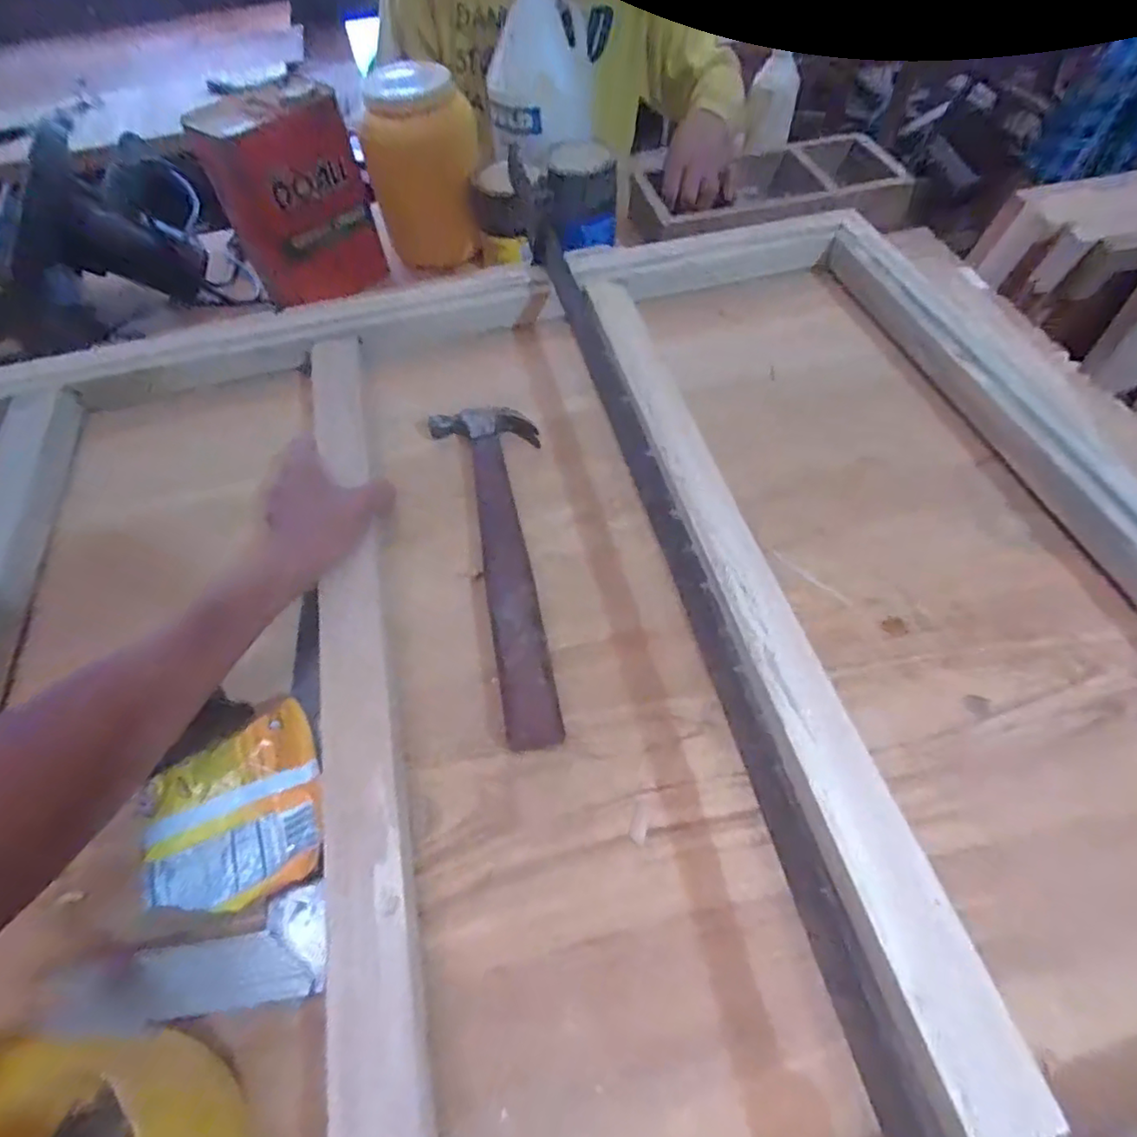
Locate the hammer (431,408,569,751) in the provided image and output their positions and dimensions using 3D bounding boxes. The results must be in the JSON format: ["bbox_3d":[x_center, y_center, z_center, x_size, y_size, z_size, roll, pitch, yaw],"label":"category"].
[{"bbox_3d":[-0.055,-0.016,0.499,0.086,0.025,0.329,-9,58,-3],"label":"hammer"}]

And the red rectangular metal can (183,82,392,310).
[{"bbox_3d":[-0.361,-0.492,0.817,0.092,0.220,0.182,37,66,22],"label":"red rectangular metal can"}]

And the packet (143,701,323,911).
[{"bbox_3d":[-0.210,0.155,0.387,0.106,0.020,0.109,-27,61,-14],"label":"packet"}]

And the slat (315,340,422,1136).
[{"bbox_3d":[-0.153,0.062,0.428,0.046,0.022,0.700,-12,58,-5],"label":"slat"}]

